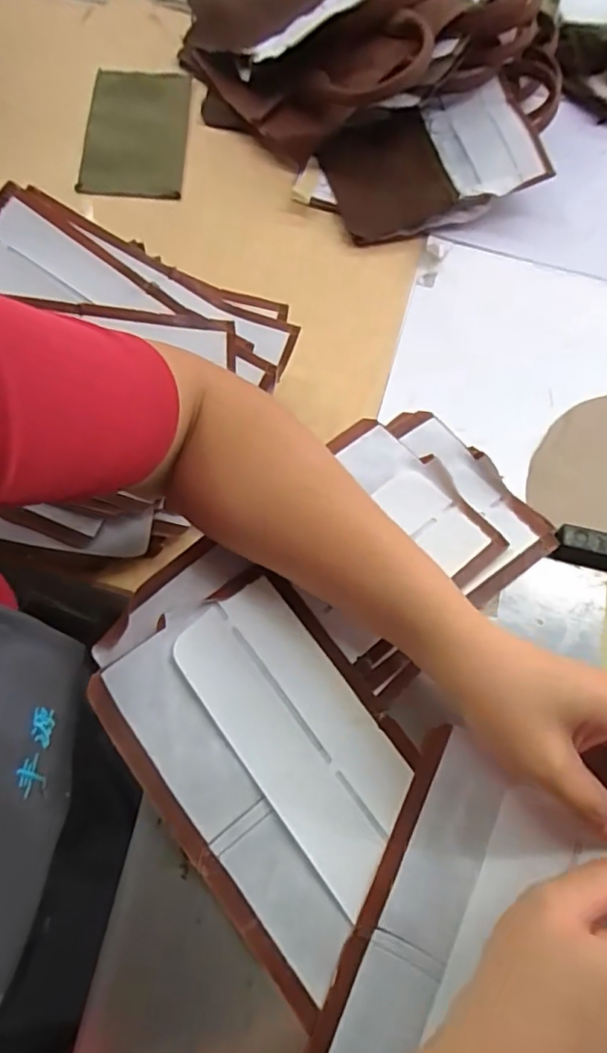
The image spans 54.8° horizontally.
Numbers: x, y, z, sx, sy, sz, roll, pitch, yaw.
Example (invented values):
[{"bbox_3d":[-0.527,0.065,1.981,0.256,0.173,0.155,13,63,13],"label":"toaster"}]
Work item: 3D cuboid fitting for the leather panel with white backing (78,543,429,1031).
[{"bbox_3d":[-0.023,0.117,0.319,0.120,0.014,0.210,-36,79,-17],"label":"leather panel with white backing"}]

